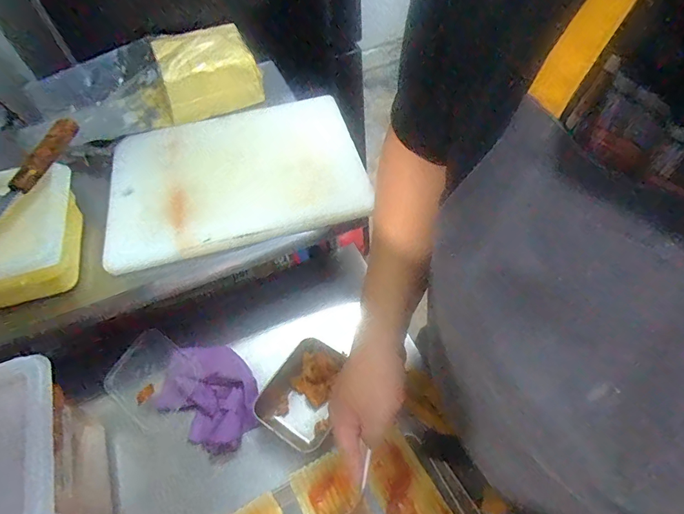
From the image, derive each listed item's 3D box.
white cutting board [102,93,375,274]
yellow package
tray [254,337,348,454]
[{"bbox_3d":[-0.178,-0.141,0.690,0.403,0.020,0.299,-15,59,-9],"label":"white cutting board"},{"bbox_3d":[-0.246,-0.347,0.778,0.170,0.087,0.147,-16,56,-6],"label":"yellow package"},{"bbox_3d":[-0.054,0.186,0.590,0.105,0.045,0.135,25,61,20],"label":"tray"}]

